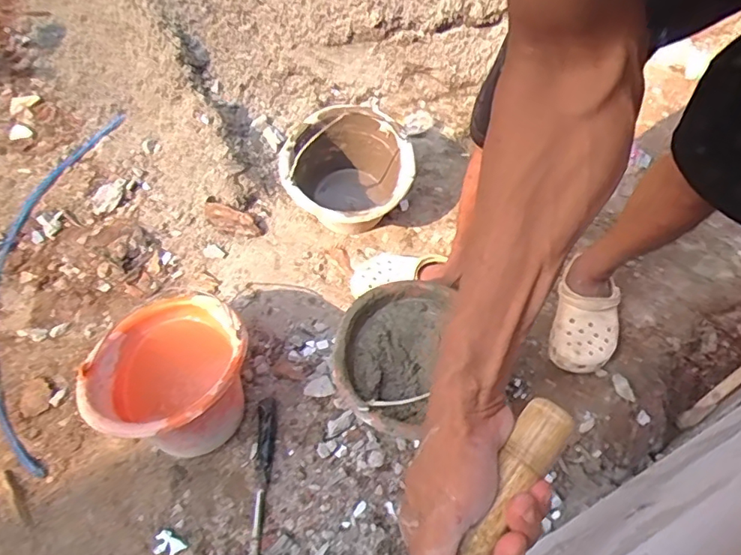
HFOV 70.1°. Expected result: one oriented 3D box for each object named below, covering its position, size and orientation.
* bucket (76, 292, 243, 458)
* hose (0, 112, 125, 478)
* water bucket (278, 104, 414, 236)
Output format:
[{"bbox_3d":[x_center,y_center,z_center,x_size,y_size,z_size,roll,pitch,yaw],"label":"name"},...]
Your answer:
[{"bbox_3d":[-0.303,0.154,0.834,0.221,0.191,0.238,14,58,14],"label":"bucket"},{"bbox_3d":[-0.675,-0.007,1.075,0.236,0.026,0.808,-10,62,15],"label":"hose"},{"bbox_3d":[-0.034,-0.189,1.056,0.233,0.188,0.239,-2,62,3],"label":"water bucket"}]

